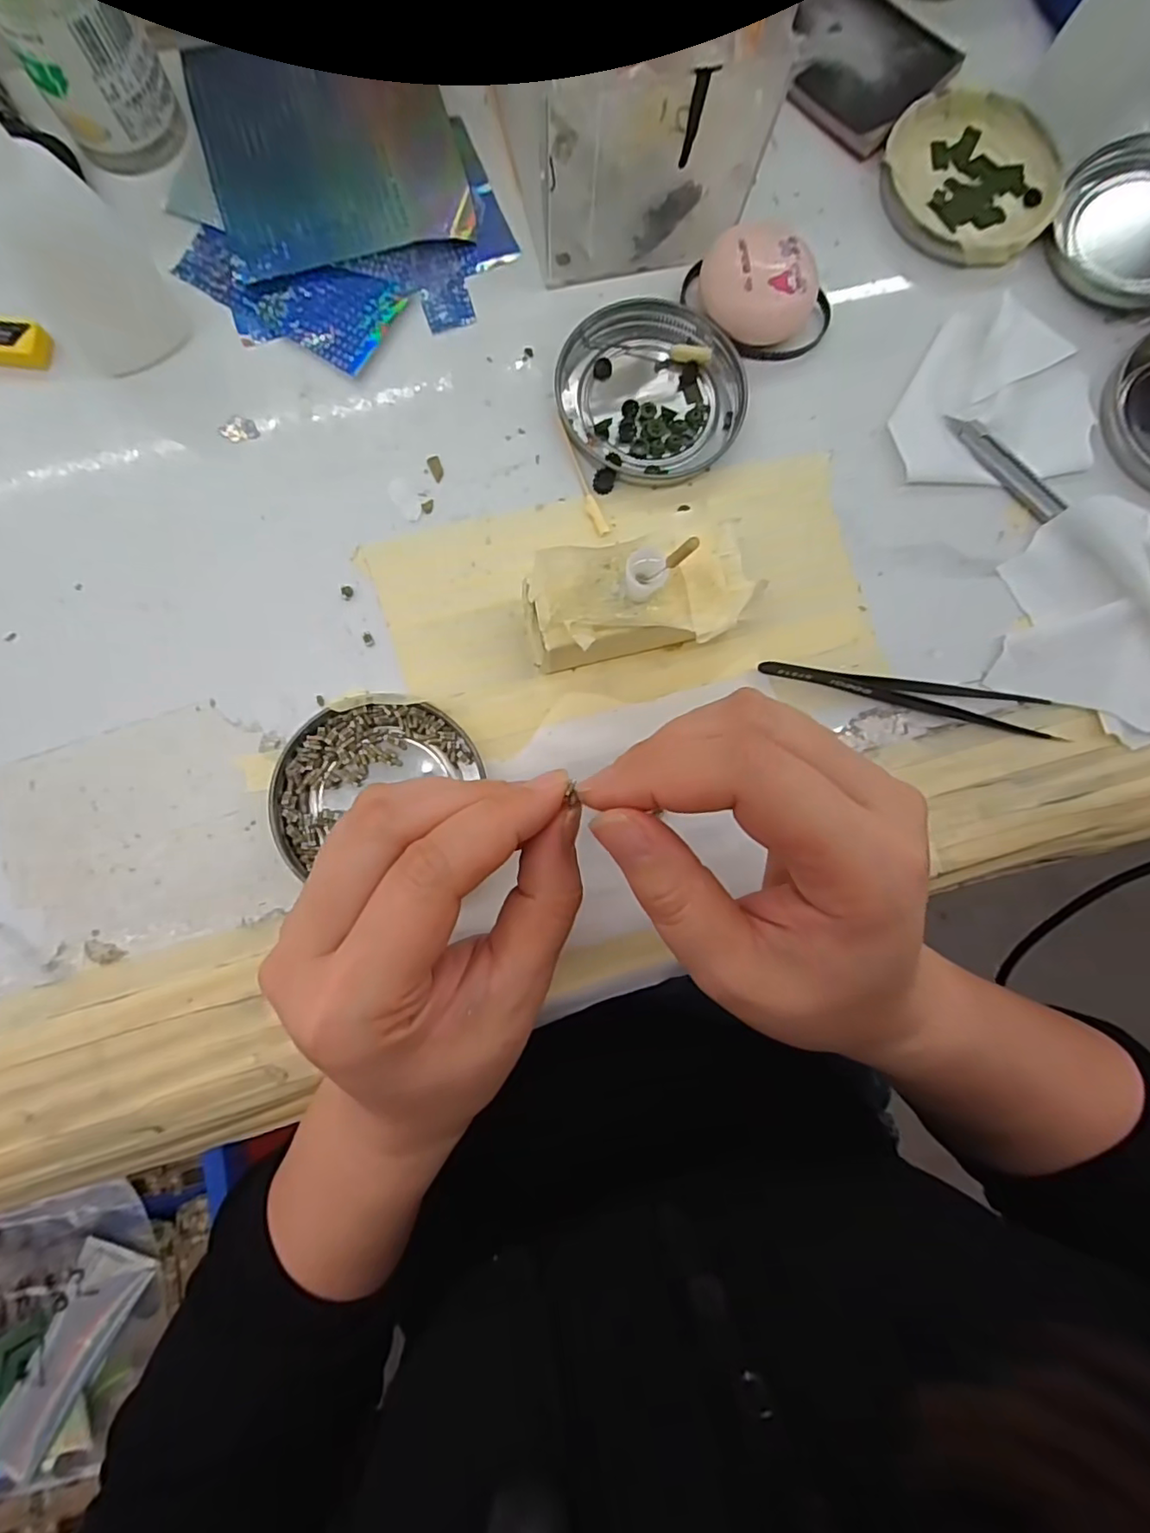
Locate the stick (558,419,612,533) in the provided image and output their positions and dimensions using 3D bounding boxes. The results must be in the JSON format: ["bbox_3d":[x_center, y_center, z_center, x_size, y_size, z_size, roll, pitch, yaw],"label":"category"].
[{"bbox_3d":[0.002,-0.122,0.253,0.006,0.004,0.053,-23,86,-5],"label":"stick"}]

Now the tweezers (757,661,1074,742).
[{"bbox_3d":[0.138,-0.031,0.248,0.122,0.007,0.017,11,84,-1],"label":"tweezers"}]

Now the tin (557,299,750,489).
[{"bbox_3d":[0.032,-0.161,0.256,0.075,0.009,0.078,0,84,-3],"label":"tin"}]

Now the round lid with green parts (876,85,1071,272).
[{"bbox_3d":[0.181,-0.269,0.274,0.078,0.010,0.078,0,84,-3],"label":"round lid with green parts"}]

